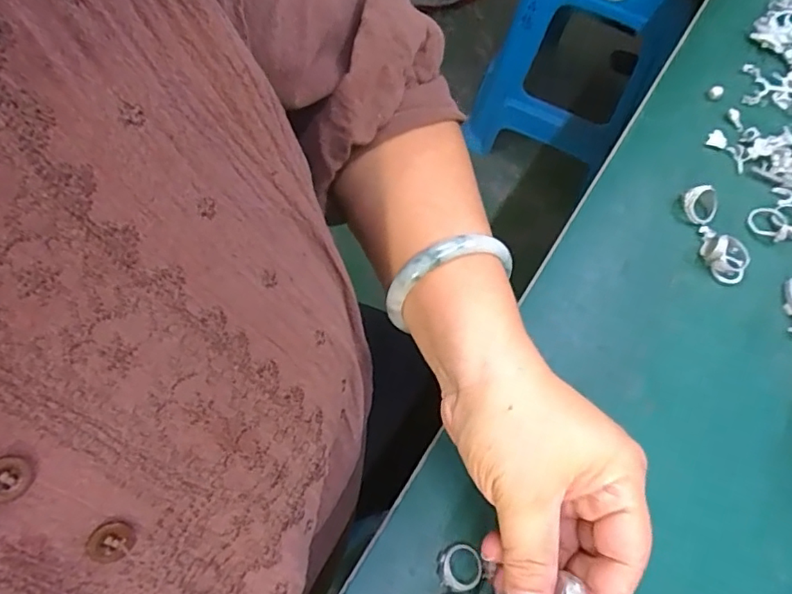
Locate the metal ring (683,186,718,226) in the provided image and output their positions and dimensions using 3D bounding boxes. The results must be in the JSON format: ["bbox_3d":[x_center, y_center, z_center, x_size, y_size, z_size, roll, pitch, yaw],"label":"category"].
[{"bbox_3d":[0.209,-0.063,0.374,0.020,0.019,0.023,-28,71,-13],"label":"metal ring"}]

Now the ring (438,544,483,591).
[{"bbox_3d":[0.034,0.140,0.283,0.022,0.009,0.021,1,67,-2],"label":"ring"}]

